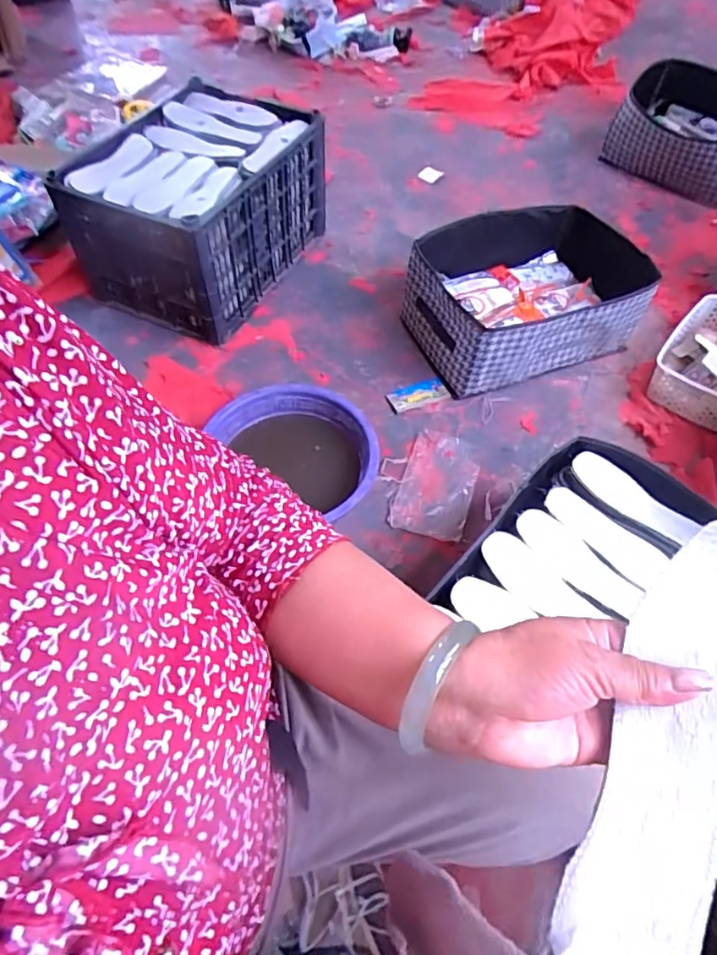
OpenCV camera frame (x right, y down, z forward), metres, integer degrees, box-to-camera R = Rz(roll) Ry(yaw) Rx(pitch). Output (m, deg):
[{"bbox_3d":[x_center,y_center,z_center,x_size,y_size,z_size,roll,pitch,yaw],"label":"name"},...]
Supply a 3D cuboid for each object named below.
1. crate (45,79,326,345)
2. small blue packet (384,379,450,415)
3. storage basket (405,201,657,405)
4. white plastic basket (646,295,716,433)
[{"bbox_3d":[-0.345,-0.615,1.307,0.405,0.276,0.500,22,59,13],"label":"crate"},{"bbox_3d":[0.119,-0.162,1.145,0.122,0.017,0.049,-17,59,-13],"label":"small blue packet"},{"bbox_3d":[0.352,-0.377,1.186,0.458,0.182,0.339,-17,58,-12],"label":"storage basket"},{"bbox_3d":[0.727,-0.245,1.152,0.194,0.082,0.297,33,62,19],"label":"white plastic basket"}]

